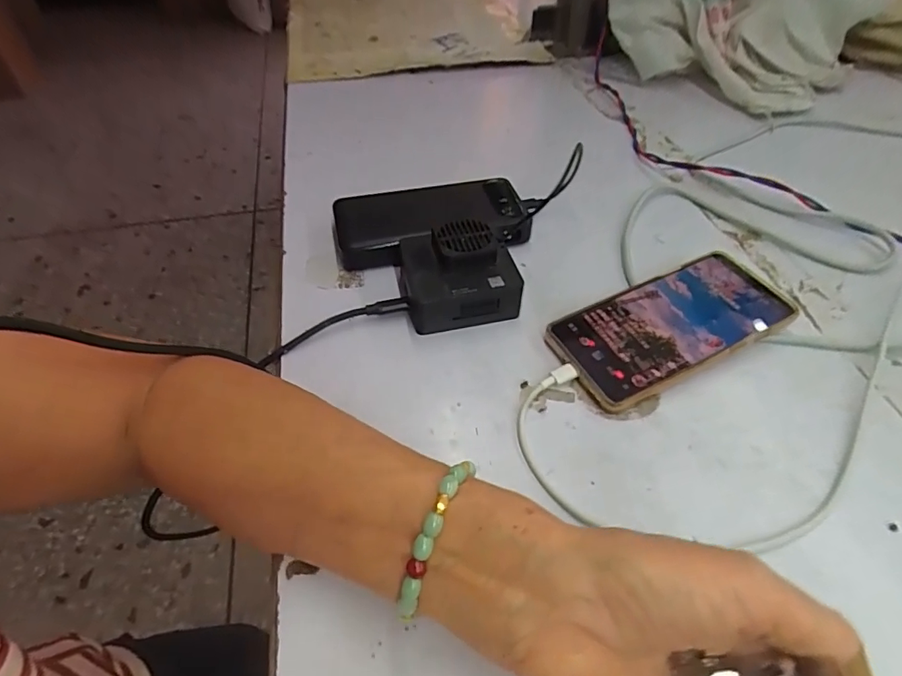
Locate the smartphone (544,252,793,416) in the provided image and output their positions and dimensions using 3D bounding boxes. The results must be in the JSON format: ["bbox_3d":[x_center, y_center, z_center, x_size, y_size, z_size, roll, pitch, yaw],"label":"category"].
[{"bbox_3d":[0.150,-0.009,0.329,0.161,0.019,0.074,-19,52,-16],"label":"smartphone"}]

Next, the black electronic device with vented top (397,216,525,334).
[{"bbox_3d":[0.005,-0.046,0.344,0.078,0.047,0.069,-7,49,-6],"label":"black electronic device with vented top"}]

